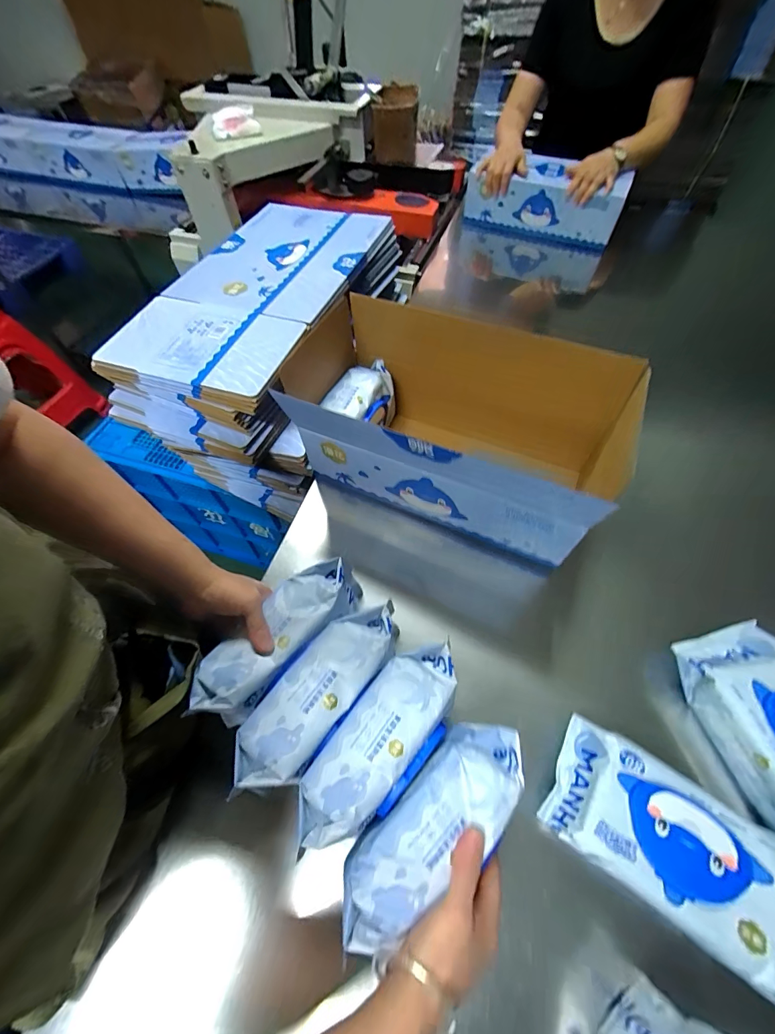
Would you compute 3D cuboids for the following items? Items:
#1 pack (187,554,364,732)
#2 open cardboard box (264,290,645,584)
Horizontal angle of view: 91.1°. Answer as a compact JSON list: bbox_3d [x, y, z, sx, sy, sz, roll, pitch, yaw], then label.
[{"bbox_3d":[-0.117,0.128,0.415,0.071,0.045,0.202,37,62,20],"label":"pack"},{"bbox_3d":[0.086,-0.116,0.544,0.394,0.213,0.234,23,61,13],"label":"open cardboard box"}]

